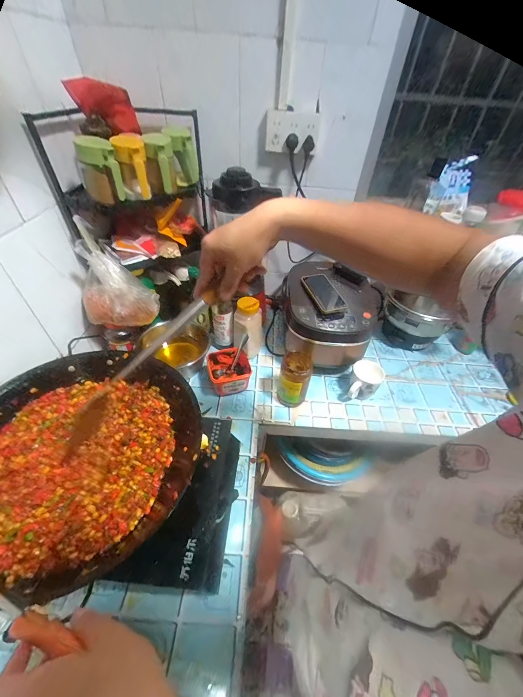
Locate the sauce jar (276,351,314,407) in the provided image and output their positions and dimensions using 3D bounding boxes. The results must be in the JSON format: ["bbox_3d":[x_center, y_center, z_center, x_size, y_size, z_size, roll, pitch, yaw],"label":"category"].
[{"bbox_3d":[0.090,0.084,0.760,0.079,0.139,0.094,16,47,10],"label":"sauce jar"}]

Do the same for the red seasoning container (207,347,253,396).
[{"bbox_3d":[-0.090,0.070,0.795,0.108,0.090,0.105,-7,47,-11],"label":"red seasoning container"}]

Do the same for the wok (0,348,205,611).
[{"bbox_3d":[-0.314,0.184,0.484,0.350,0.122,0.374,2,46,-3],"label":"wok"}]

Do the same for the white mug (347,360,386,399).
[{"bbox_3d":[0.295,0.097,0.801,0.083,0.084,0.118,24,49,17],"label":"white mug"}]

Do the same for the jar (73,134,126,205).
[{"bbox_3d":[-0.344,-0.378,0.600,0.071,0.121,0.052,-21,51,-23],"label":"jar"}]

